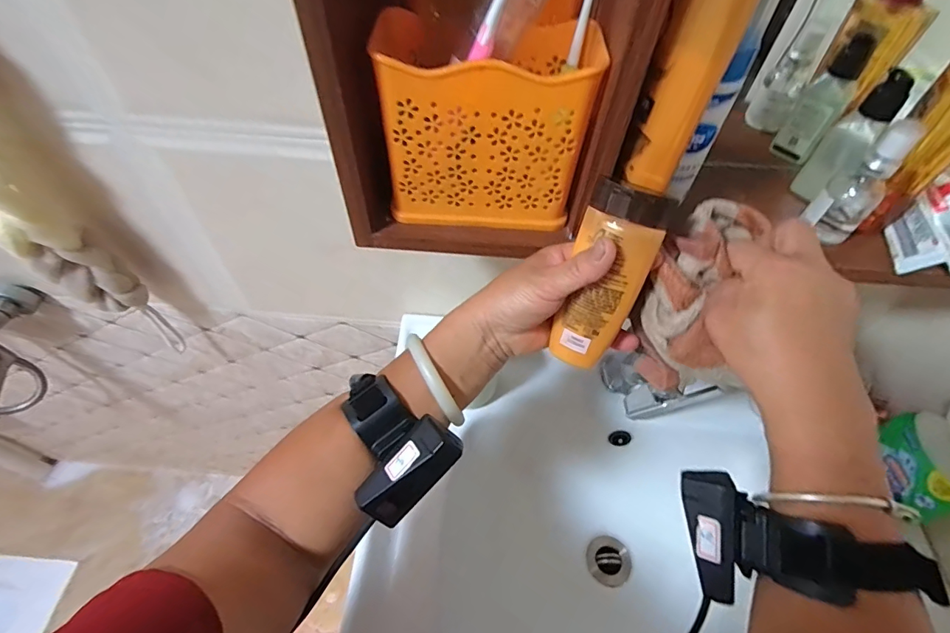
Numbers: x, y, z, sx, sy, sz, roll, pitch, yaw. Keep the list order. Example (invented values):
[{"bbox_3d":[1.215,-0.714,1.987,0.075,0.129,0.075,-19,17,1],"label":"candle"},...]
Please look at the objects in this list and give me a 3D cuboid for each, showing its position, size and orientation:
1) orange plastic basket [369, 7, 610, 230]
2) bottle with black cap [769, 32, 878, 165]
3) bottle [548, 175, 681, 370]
[{"bbox_3d":[0.007,-0.130,0.314,0.126,0.115,0.071,3,55,0],"label":"orange plastic basket"},{"bbox_3d":[0.278,-0.171,0.365,0.030,0.090,0.026,38,62,22],"label":"bottle with black cap"},{"bbox_3d":[0.084,-0.023,0.299,0.048,0.123,0.028,20,20,11],"label":"bottle"}]

